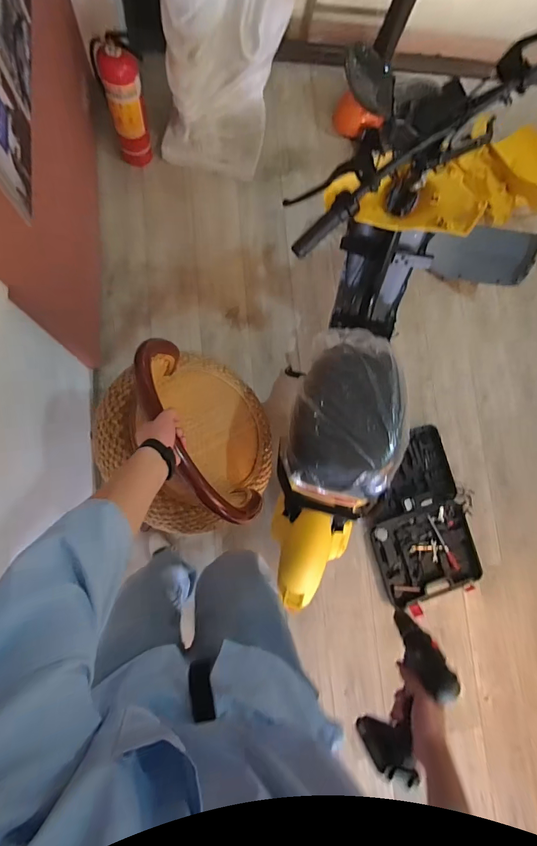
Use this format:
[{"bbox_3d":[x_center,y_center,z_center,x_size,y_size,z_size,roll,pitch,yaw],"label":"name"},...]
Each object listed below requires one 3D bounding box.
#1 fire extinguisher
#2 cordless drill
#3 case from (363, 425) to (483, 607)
[{"bbox_3d":[-0.508,-1.149,1.379,0.146,0.387,0.161,-19,86,-9],"label":"fire extinguisher"},{"bbox_3d":[0.234,0.465,0.666,0.063,0.148,0.212,30,83,-6],"label":"cordless drill"},{"bbox_3d":[0.656,0.377,1.589,0.435,0.052,0.664,-11,85,-8],"label":"case"}]

